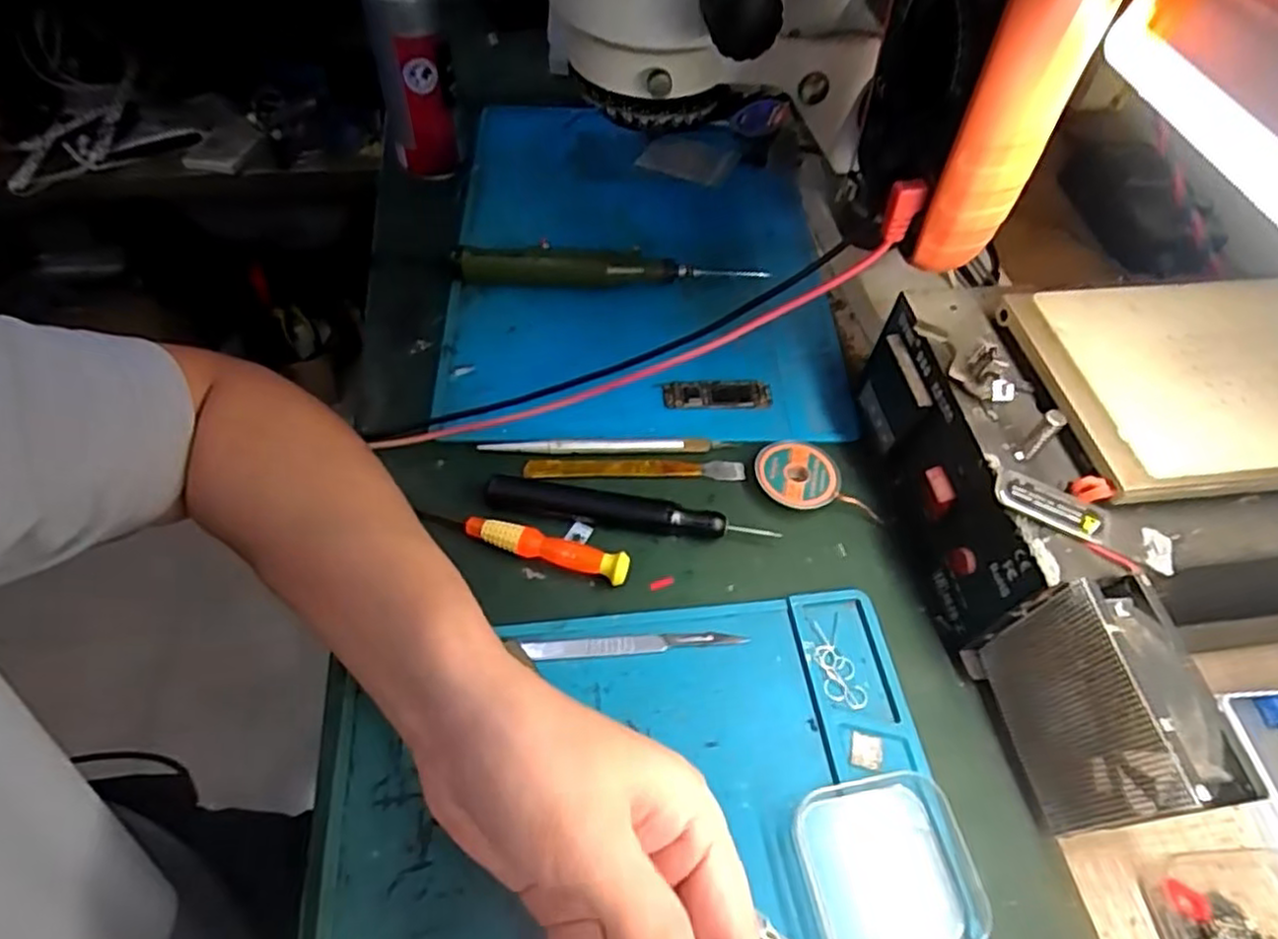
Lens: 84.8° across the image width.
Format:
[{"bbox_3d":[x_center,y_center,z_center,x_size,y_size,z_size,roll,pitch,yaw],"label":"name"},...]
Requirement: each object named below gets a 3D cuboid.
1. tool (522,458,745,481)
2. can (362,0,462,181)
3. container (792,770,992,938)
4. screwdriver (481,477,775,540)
[{"bbox_3d":[-0.002,-0.001,0.389,0.121,0.007,0.012,-1,55,-5],"label":"tool"},{"bbox_3d":[-0.156,-0.278,0.486,0.047,0.152,0.047,2,54,-3],"label":"can"},{"bbox_3d":[0.098,0.157,0.276,0.062,0.016,0.063,-7,55,-9],"label":"container"},{"bbox_3d":[-0.006,0.022,0.365,0.148,0.011,0.016,8,54,2],"label":"screwdriver"}]

